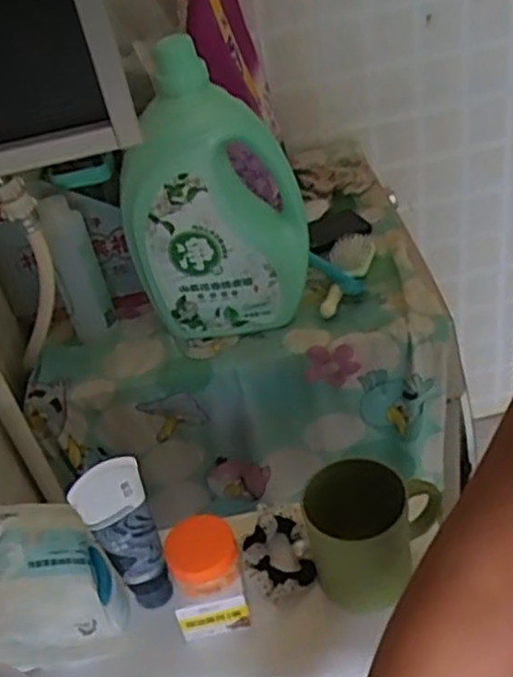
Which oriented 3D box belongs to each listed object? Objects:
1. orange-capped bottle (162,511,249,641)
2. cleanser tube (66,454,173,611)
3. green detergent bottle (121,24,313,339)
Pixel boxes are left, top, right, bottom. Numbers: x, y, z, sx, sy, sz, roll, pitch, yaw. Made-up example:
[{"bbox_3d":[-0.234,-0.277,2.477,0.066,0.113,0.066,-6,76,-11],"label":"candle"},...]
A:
[{"bbox_3d":[-0.042,0.199,0.606,0.061,0.082,0.063,-15,38,-3],"label":"orange-capped bottle"},{"bbox_3d":[-0.107,0.165,0.592,0.054,0.158,0.028,-26,39,-16],"label":"cleanser tube"},{"bbox_3d":[-0.055,-0.166,0.877,0.218,0.340,0.090,-15,38,-3],"label":"green detergent bottle"}]

